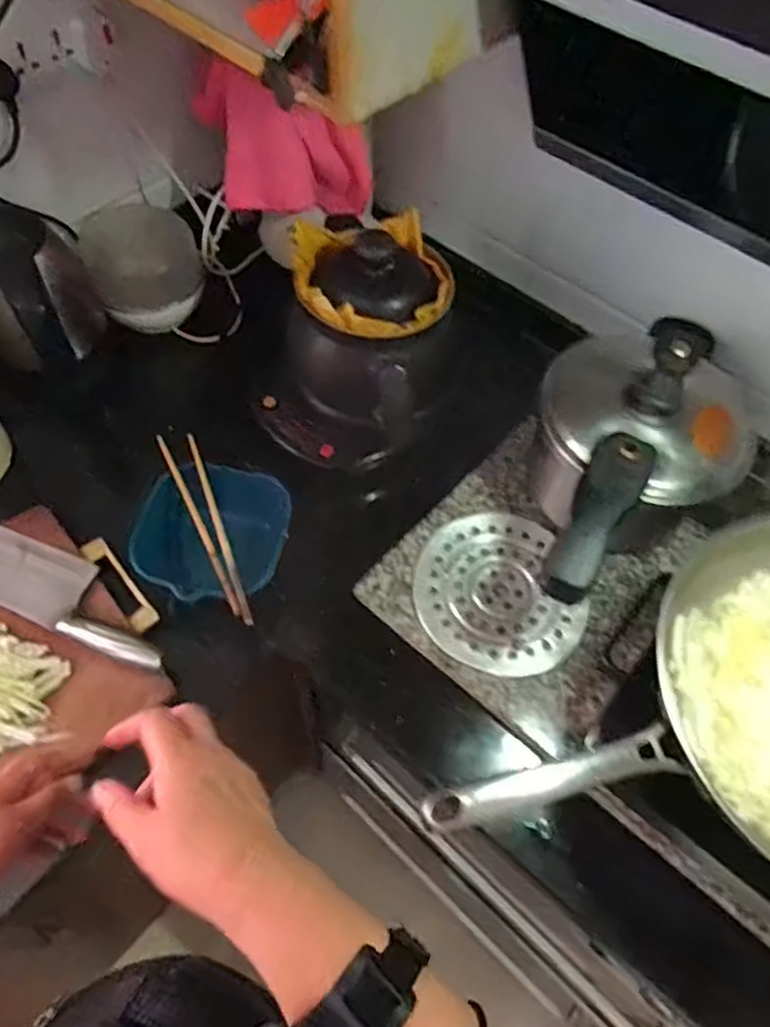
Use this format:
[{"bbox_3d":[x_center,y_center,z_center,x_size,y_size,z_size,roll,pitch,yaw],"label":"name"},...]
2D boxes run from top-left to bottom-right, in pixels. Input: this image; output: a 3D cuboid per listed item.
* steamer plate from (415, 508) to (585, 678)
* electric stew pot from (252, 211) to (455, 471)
[{"bbox_3d":[0.128,0.084,0.732,0.180,0.011,0.179,2,59,-3],"label":"steamer plate"},{"bbox_3d":[-0.028,-0.202,0.772,0.177,0.227,0.210,26,61,11],"label":"electric stew pot"}]

